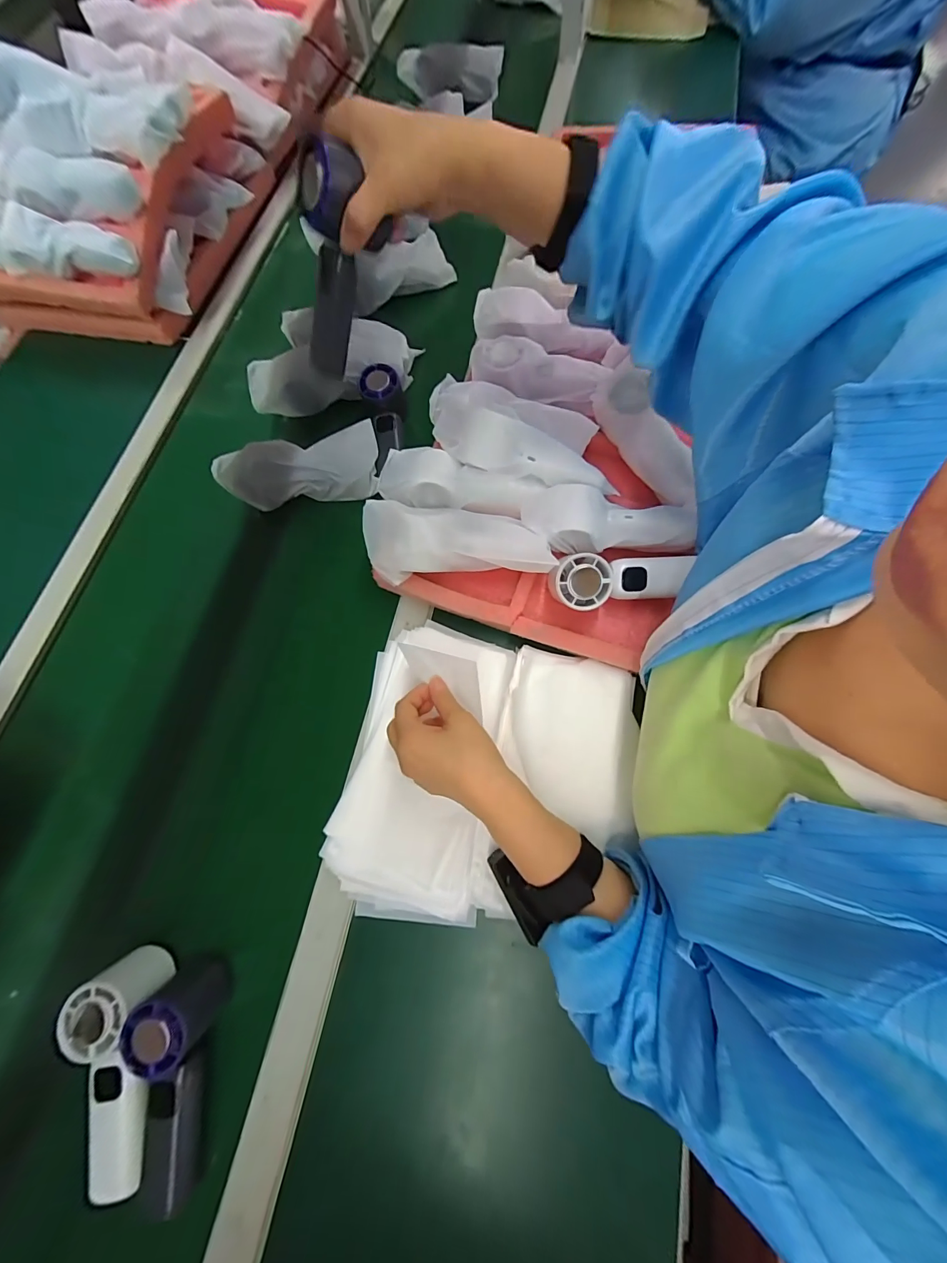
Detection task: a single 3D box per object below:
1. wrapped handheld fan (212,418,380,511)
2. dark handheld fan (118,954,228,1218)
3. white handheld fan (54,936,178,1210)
[{"bbox_3d":[-0.219,-0.198,0.502,0.203,0.056,0.063,-9,70,-1],"label":"wrapped handheld fan"},{"bbox_3d":[-0.243,0.371,0.343,0.054,0.074,0.153,0,86,3],"label":"dark handheld fan"},{"bbox_3d":[-0.287,0.360,0.336,0.062,0.058,0.155,-6,82,1],"label":"white handheld fan"}]

